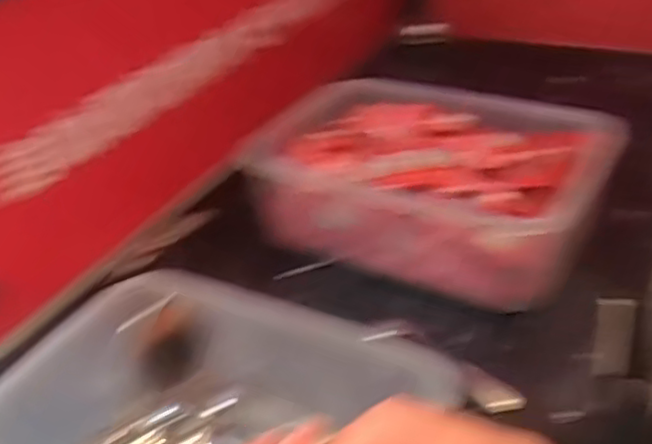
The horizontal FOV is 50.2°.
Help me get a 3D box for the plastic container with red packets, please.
[{"bbox_3d":[0.113,-0.048,0.783,0.364,0.111,0.256,13,38,26],"label":"plastic container with red packets"}]

